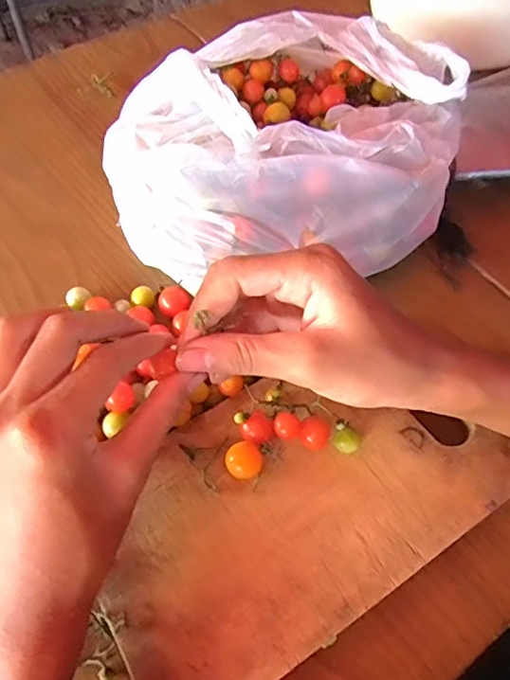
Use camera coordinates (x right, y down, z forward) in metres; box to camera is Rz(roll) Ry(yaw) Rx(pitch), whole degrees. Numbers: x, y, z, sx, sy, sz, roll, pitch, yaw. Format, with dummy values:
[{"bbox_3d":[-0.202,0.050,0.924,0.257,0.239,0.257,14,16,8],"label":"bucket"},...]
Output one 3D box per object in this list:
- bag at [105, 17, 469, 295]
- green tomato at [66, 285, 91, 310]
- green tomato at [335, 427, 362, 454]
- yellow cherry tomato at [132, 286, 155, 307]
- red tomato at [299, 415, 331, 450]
[{"bbox_3d":[0.021,-0.148,0.395,0.245,0.099,0.215,-2,58,-2],"label":"bag"},{"bbox_3d":[-0.122,-0.027,0.370,0.016,0.015,0.015,0,58,-1],"label":"green tomato"},{"bbox_3d":[0.053,0.058,0.303,0.014,0.013,0.015,28,62,16],"label":"green tomato"},{"bbox_3d":[-0.077,-0.028,0.370,0.015,0.013,0.016,0,58,-1],"label":"yellow cherry tomato"},{"bbox_3d":[0.034,0.055,0.304,0.016,0.016,0.017,0,58,-1],"label":"red tomato"}]

